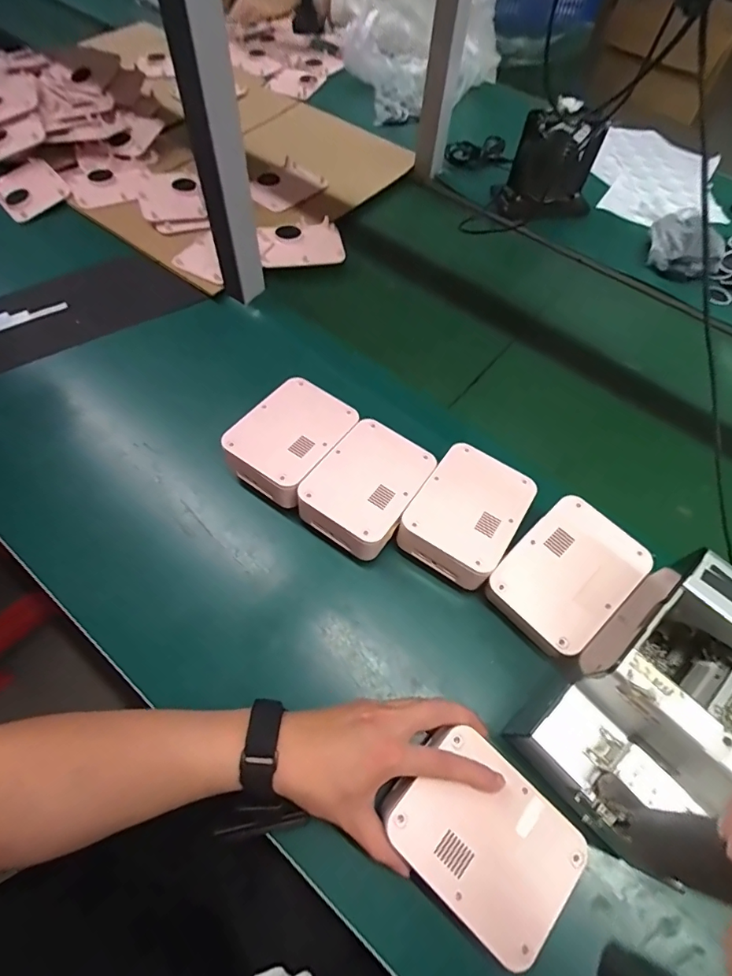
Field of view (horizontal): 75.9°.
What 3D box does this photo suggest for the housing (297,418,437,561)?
[{"bbox_3d":[0.002,-0.002,0.489,0.099,0.046,0.130,31,64,14],"label":"housing"}]

